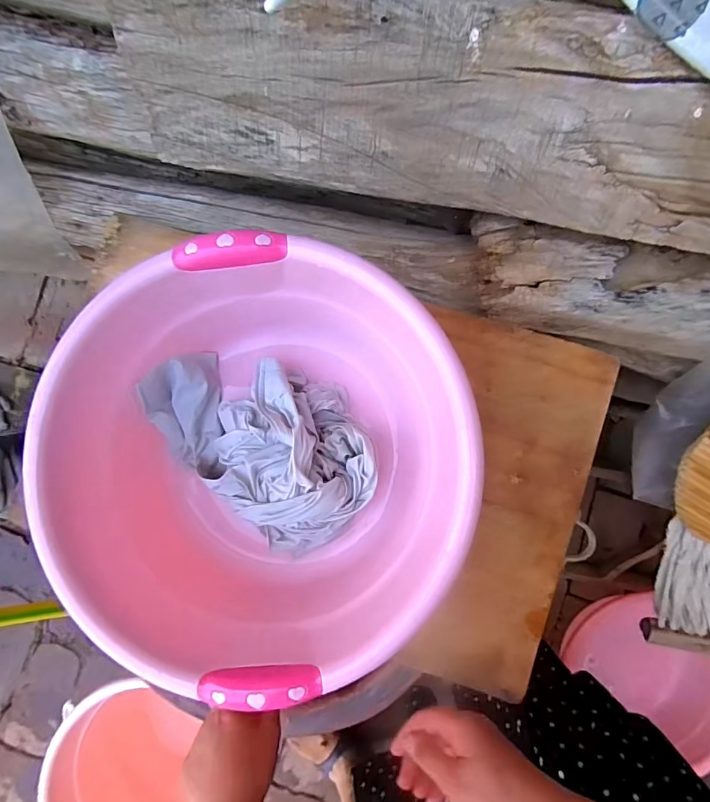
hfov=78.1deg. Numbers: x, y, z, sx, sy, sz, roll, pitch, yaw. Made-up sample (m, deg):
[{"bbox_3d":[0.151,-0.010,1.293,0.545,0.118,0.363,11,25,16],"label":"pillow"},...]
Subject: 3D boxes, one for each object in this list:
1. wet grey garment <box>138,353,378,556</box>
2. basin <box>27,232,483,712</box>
[{"bbox_3d":[-0.100,0.036,0.480,0.262,0.091,0.181,39,83,4],"label":"wet grey garment"},{"bbox_3d":[-0.088,0.046,0.438,0.369,0.189,0.343,0,82,-2],"label":"basin"}]

